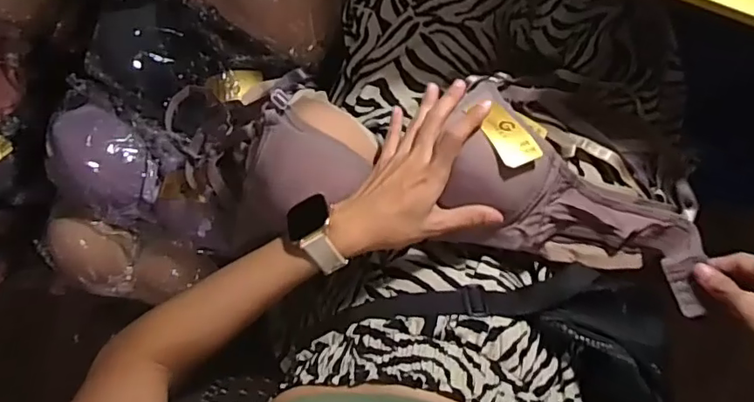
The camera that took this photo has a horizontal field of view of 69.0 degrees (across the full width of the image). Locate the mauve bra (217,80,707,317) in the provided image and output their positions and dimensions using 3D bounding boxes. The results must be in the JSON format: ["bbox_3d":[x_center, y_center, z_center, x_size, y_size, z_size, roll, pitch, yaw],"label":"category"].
[{"bbox_3d":[0.100,-0.027,0.504,0.410,0.122,0.161,9,93,-7],"label":"mauve bra"}]

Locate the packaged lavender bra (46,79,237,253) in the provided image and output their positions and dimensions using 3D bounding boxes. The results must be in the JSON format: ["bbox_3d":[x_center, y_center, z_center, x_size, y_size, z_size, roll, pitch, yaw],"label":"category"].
[{"bbox_3d":[-0.277,-0.032,0.650,0.241,0.077,0.140,21,94,1],"label":"packaged lavender bra"}]

